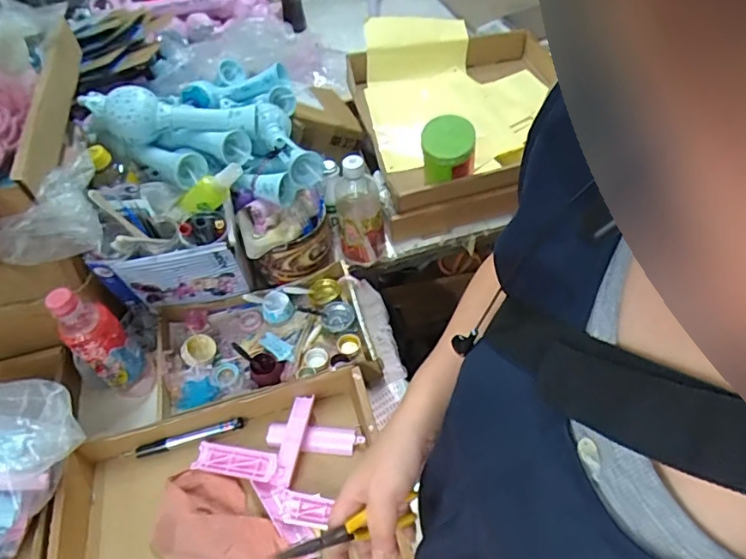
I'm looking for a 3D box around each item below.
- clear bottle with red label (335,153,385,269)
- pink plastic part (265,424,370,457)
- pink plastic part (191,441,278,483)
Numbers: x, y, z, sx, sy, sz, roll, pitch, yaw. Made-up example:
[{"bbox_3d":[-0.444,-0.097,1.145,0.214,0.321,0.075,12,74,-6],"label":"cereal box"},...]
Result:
[{"bbox_3d":[-0.020,-0.114,0.816,0.070,0.185,0.080,-7,50,-2],"label":"clear bottle with red label"},{"bbox_3d":[-0.075,0.205,0.675,0.125,0.017,0.031,4,51,7],"label":"pink plastic part"},{"bbox_3d":[-0.172,0.228,0.654,0.107,0.019,0.035,8,51,10],"label":"pink plastic part"}]

